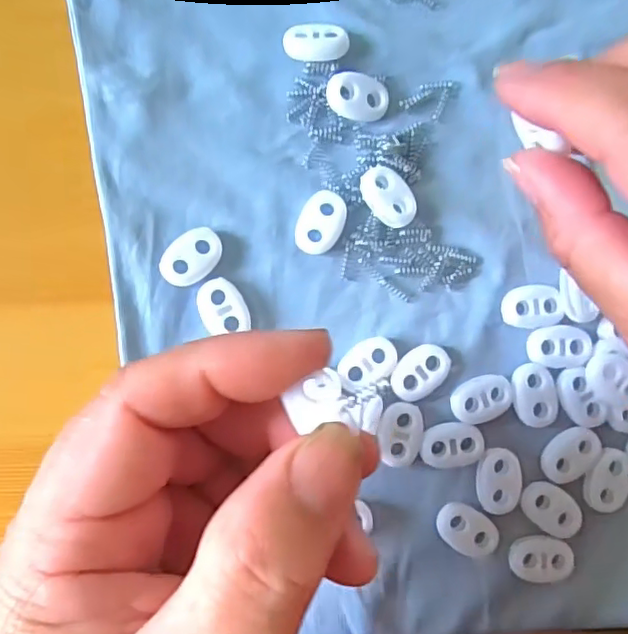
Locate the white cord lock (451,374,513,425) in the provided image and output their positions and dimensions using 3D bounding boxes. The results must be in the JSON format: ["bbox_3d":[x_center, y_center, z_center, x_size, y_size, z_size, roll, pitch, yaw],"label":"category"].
[{"bbox_3d":[0.059,0.029,0.208,0.021,0.004,0.015,-23,89,-4],"label":"white cord lock"}]

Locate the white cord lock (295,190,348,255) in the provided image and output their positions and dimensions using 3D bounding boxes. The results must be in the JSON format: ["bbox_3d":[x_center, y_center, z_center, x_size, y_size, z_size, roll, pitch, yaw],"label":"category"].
[{"bbox_3d":[0.003,-0.033,0.209,0.015,0.004,0.023,21,87,-2],"label":"white cord lock"}]

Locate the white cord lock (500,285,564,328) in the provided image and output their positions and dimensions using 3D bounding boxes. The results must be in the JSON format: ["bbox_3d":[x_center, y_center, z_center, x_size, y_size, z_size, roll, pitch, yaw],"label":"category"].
[{"bbox_3d":[0.076,-0.003,0.211,0.019,0.007,0.014,-3,88,-3],"label":"white cord lock"}]

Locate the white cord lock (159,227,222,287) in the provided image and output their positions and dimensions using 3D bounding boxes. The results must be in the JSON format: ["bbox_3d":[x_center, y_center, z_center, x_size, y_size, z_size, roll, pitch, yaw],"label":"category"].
[{"bbox_3d":[-0.042,-0.021,0.204,0.015,0.004,0.023,44,86,-1],"label":"white cord lock"}]

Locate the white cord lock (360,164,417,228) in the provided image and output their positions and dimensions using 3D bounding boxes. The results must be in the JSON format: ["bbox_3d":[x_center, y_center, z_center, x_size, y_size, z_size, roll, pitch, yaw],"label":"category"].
[{"bbox_3d":[0.026,-0.042,0.207,0.015,0.008,0.022,-37,90,-4],"label":"white cord lock"}]

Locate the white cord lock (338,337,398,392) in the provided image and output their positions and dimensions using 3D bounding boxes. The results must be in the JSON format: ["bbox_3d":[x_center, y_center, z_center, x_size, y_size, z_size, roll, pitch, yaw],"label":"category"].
[{"bbox_3d":[0.019,0.016,0.208,0.022,0.004,0.014,-27,90,-4],"label":"white cord lock"}]

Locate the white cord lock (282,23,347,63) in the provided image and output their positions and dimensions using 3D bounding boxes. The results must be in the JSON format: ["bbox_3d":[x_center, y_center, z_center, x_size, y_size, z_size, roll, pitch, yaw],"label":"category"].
[{"bbox_3d":[0.001,-0.095,0.209,0.022,0.006,0.013,-4,88,-3],"label":"white cord lock"}]

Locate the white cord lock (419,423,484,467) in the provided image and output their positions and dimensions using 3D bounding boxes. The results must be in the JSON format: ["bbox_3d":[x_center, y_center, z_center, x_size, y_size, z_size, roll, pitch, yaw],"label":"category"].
[{"bbox_3d":[0.048,0.044,0.206,0.022,0.004,0.015,-6,88,-4],"label":"white cord lock"}]

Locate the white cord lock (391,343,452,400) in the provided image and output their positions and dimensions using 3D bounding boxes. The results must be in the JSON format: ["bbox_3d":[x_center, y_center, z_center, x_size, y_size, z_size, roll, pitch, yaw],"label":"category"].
[{"bbox_3d":[0.037,0.019,0.208,0.022,0.004,0.015,-34,90,-4],"label":"white cord lock"}]

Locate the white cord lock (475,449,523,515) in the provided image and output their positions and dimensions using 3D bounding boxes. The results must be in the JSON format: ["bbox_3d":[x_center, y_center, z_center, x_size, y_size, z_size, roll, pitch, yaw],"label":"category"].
[{"bbox_3d":[0.064,0.057,0.207,0.016,0.004,0.022,1,88,-3],"label":"white cord lock"}]

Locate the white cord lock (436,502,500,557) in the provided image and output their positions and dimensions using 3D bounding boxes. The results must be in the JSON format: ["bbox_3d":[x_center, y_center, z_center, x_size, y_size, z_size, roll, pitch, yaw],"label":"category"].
[{"bbox_3d":[0.053,0.074,0.208,0.022,0.005,0.014,27,87,-2],"label":"white cord lock"}]

